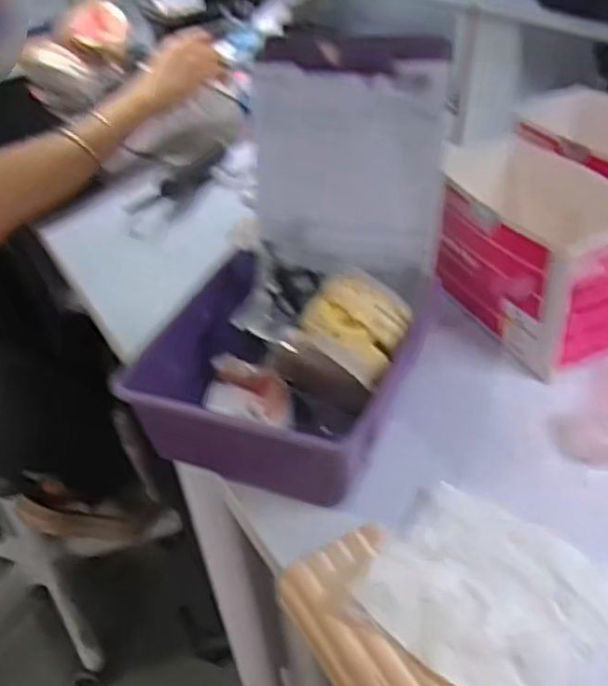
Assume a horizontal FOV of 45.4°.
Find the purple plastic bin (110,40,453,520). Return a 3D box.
[{"bbox_3d":[-0.004,-0.055,0.461,0.155,0.167,0.232,11,42,22],"label":"purple plastic bin"}]

